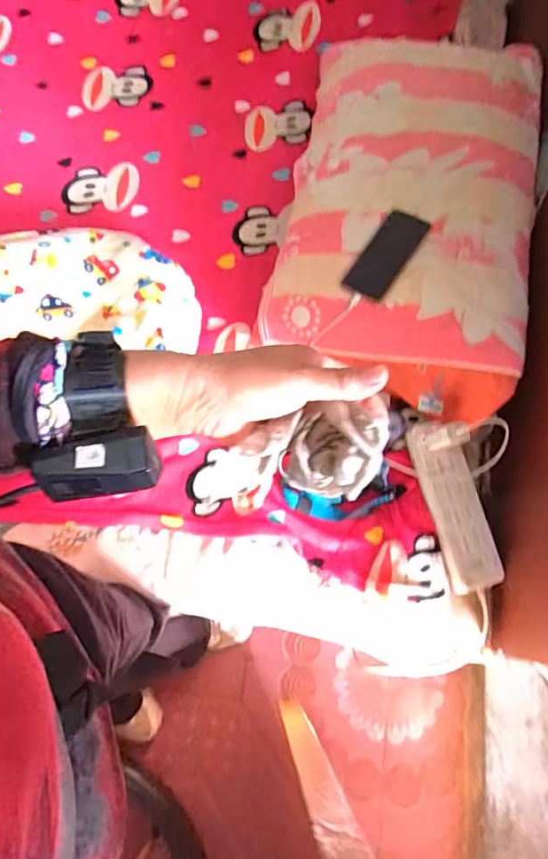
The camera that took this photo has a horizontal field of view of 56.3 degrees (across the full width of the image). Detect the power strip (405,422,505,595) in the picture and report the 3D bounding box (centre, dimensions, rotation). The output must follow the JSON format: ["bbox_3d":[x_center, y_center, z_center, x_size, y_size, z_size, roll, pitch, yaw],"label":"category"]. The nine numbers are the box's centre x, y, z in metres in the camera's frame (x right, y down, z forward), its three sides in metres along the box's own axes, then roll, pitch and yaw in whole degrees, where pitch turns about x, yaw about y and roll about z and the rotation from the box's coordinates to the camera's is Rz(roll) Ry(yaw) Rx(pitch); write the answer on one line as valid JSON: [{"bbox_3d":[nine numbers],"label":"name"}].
[{"bbox_3d":[0.287,0.116,0.813,0.094,0.036,0.265,-14,73,-7],"label":"power strip"}]

